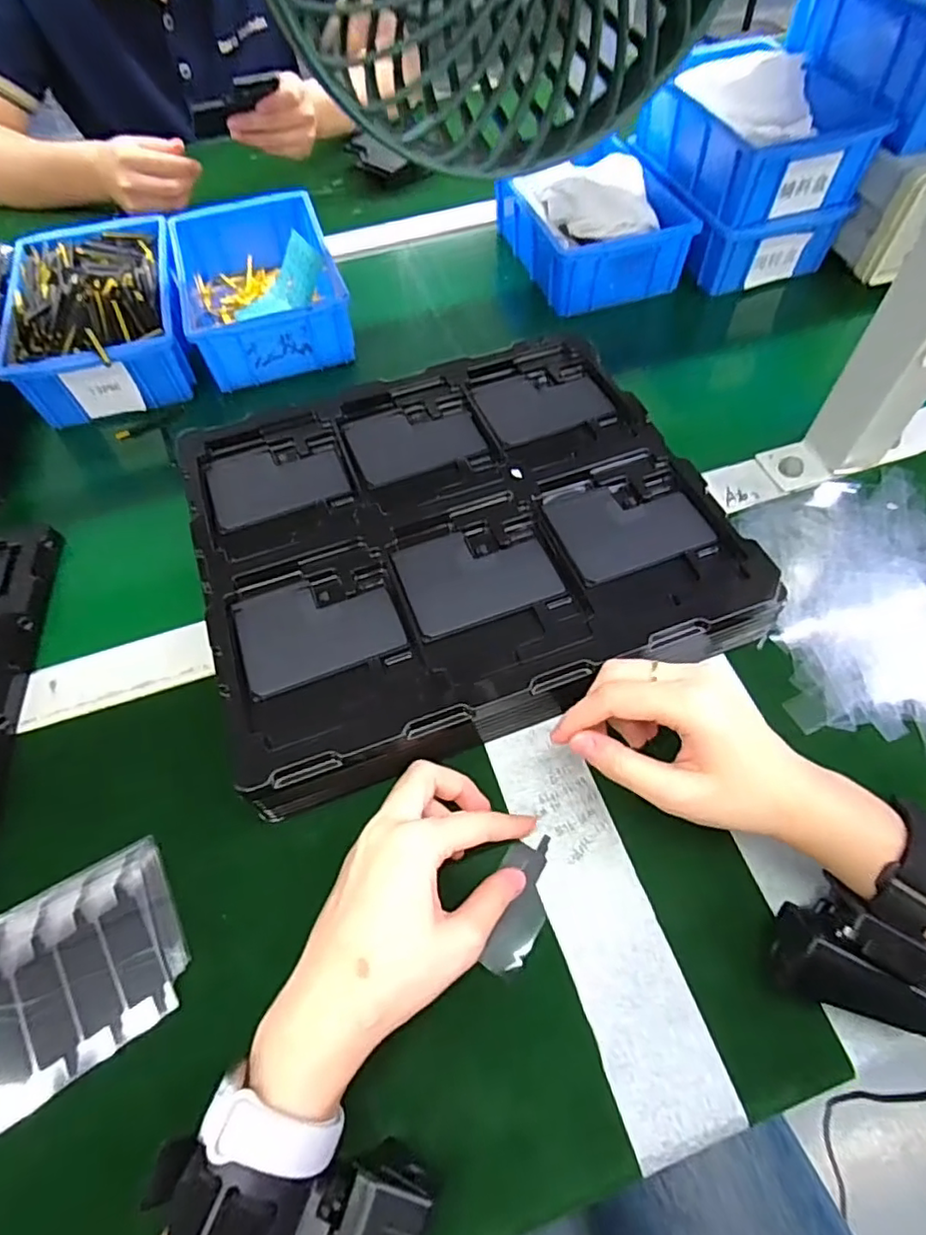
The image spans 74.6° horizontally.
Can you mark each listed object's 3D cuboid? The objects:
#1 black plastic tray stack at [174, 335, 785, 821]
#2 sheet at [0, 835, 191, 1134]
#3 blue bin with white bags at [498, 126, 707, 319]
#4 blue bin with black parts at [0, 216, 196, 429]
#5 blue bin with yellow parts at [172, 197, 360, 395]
[{"bbox_3d":[-0.009,-0.059,0.408,0.315,0.049,0.288,-19,61,-10],"label":"black plastic tray stack"},{"bbox_3d":[-0.192,0.174,0.303,0.098,0.010,0.091,-29,63,-15],"label":"sheet"},{"bbox_3d":[0.126,-0.393,0.596,0.151,0.069,0.184,-15,61,-7],"label":"blue bin with white bags"},{"bbox_3d":[-0.323,-0.278,0.542,0.138,0.069,0.216,-16,61,-8],"label":"blue bin with black parts"},{"bbox_3d":[-0.190,-0.310,0.568,0.134,0.057,0.207,-17,61,-9],"label":"blue bin with yellow parts"}]

